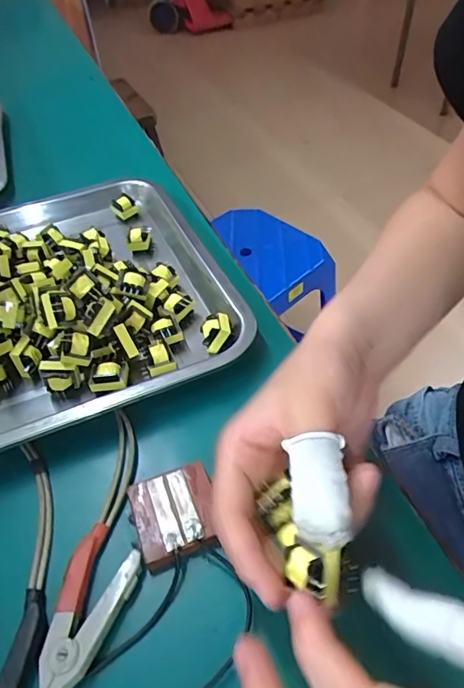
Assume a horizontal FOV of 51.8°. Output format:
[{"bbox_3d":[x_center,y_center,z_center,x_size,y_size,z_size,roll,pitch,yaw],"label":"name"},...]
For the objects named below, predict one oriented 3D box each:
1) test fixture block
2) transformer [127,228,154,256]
[{"bbox_3d":[-0.033,0.099,0.279,0.047,0.010,0.052,-17,50,-11],"label":"test fixture block"},{"bbox_3d":[-0.088,-0.098,0.455,0.022,0.021,0.017,-12,49,-7],"label":"transformer"}]

